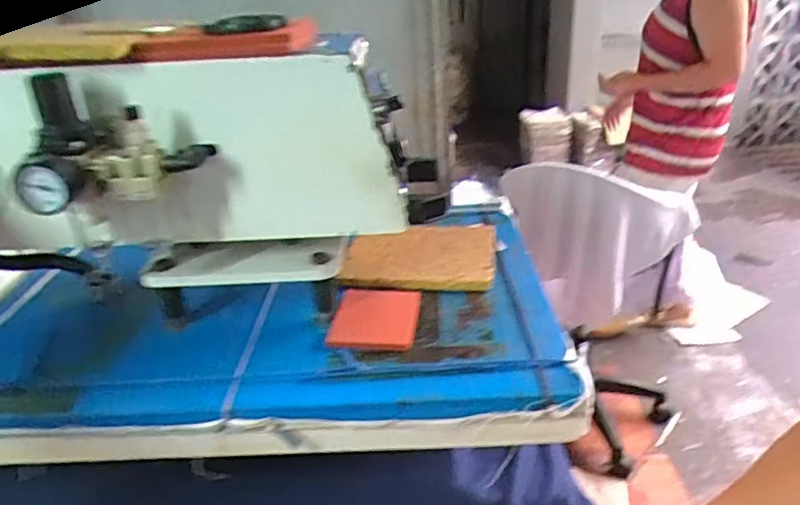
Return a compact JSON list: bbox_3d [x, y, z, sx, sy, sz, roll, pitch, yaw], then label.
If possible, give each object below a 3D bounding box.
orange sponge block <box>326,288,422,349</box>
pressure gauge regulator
[{"bbox_3d":[-0.022,0.060,0.562,0.078,0.009,0.101,2,27,9],"label":"orange sponge block"},{"bbox_3d":[-0.226,-0.088,0.452,0.144,0.086,0.070,-11,28,-15],"label":"pressure gauge regulator"}]

